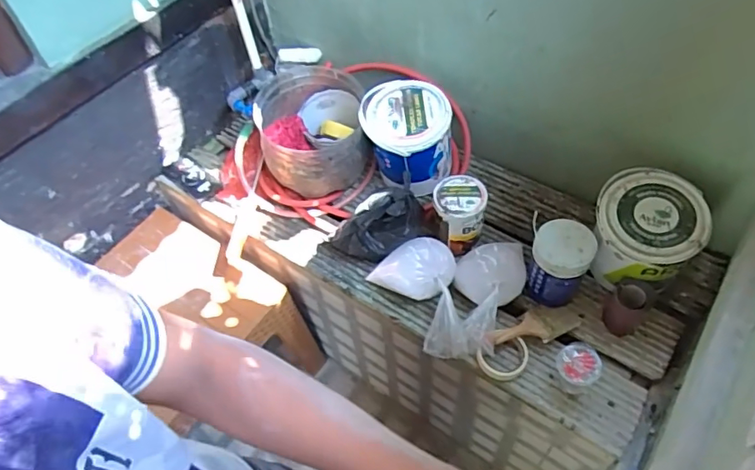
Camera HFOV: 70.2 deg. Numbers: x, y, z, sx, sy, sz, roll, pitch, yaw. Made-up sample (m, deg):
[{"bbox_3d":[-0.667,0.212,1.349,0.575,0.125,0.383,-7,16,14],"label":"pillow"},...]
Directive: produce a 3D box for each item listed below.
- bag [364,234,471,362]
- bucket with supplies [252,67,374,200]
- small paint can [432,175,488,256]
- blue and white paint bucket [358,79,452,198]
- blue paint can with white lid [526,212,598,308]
[{"bbox_3d":[0.115,0.115,1.080,0.157,0.103,0.261,-31,58,-17],"label":"bag"},{"bbox_3d":[-0.147,-0.235,1.243,0.229,0.181,0.259,-11,54,-4],"label":"bucket with supplies"},{"bbox_3d":[0.172,-0.045,1.139,0.103,0.139,0.097,-2,54,3],"label":"small paint can"},{"bbox_3d":[0.070,-0.211,1.213,0.187,0.203,0.172,-2,54,3],"label":"blue and white paint bucket"},{"bbox_3d":[0.352,0.051,1.060,0.110,0.160,0.119,8,55,10],"label":"blue paint can with white lid"}]

